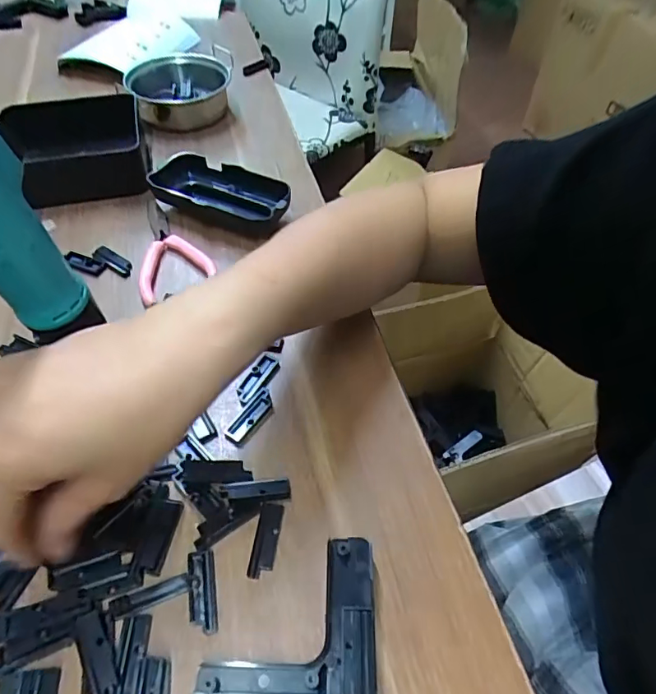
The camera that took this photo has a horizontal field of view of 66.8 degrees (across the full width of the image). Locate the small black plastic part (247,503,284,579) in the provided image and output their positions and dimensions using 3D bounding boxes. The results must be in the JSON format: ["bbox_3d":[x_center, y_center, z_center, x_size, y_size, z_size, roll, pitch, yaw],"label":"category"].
[{"bbox_3d":[-0.031,0.096,0.247,0.011,0.004,0.036,8,52,4],"label":"small black plastic part"}]

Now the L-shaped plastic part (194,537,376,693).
[{"bbox_3d":[-0.015,0.123,0.221,0.072,0.015,0.077,6,52,2],"label":"L-shaped plastic part"}]

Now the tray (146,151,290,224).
[{"bbox_3d":[-0.085,-0.120,0.396,0.113,0.027,0.048,20,54,13],"label":"tray"}]

